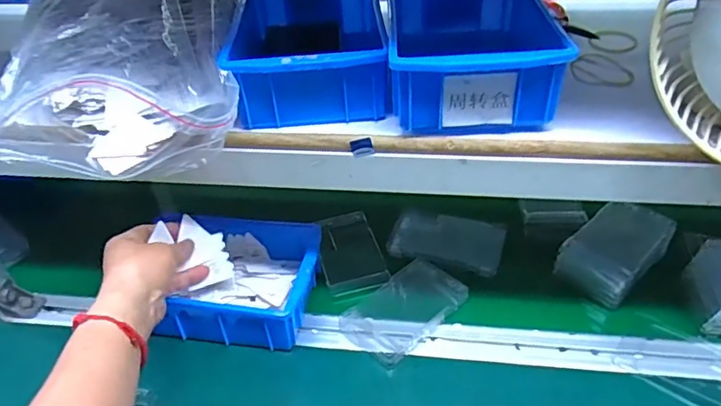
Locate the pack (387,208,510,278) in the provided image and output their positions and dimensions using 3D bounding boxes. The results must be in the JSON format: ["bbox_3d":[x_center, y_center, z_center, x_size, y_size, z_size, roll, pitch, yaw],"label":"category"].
[{"bbox_3d":[0.101,0.041,0.666,0.133,0.021,0.080,13,42,20],"label":"pack"}]

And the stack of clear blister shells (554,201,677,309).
[{"bbox_3d":[0.282,0.048,0.614,0.130,0.054,0.080,-32,46,-31],"label":"stack of clear blister shells"}]

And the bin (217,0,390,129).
[{"bbox_3d":[-0.046,-0.144,0.508,0.123,0.062,0.192,-5,38,-1],"label":"bin"}]

